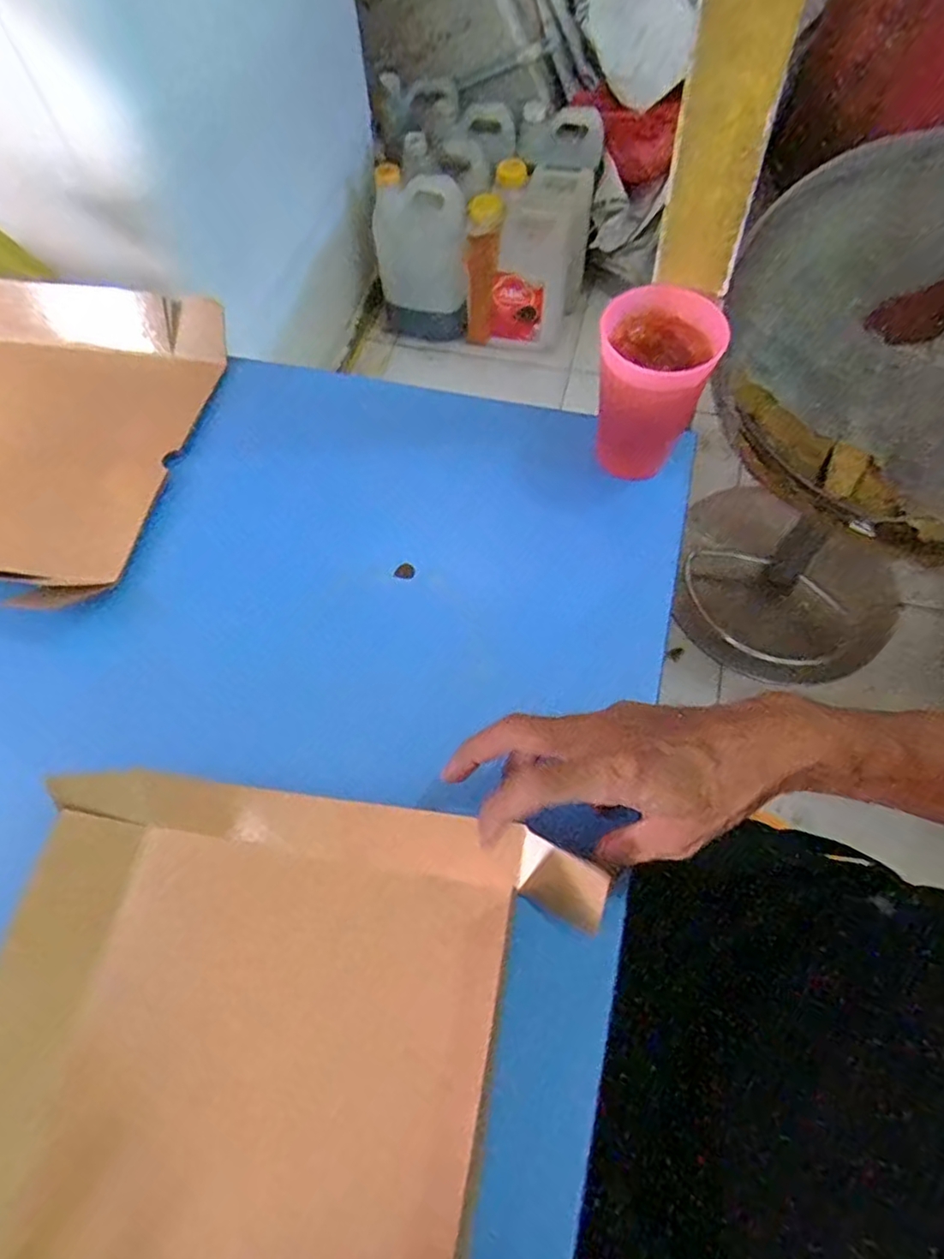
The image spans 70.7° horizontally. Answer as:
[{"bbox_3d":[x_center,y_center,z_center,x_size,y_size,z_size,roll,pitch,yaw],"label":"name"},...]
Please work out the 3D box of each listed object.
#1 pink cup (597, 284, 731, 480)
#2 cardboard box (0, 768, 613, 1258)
[{"bbox_3d":[0.119,-0.164,0.453,0.073,0.103,0.066,18,66,10],"label":"pink cup"},{"bbox_3d":[-0.125,0.345,0.287,0.285,0.090,0.542,8,65,6],"label":"cardboard box"}]

